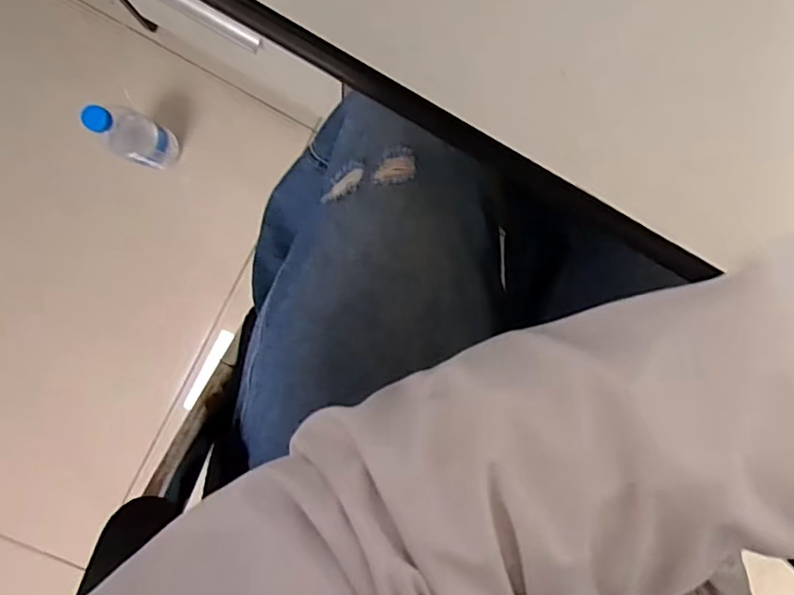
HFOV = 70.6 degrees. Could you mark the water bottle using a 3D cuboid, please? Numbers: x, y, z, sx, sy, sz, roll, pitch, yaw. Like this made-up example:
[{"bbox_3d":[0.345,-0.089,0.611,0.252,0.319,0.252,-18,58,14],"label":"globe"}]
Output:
[{"bbox_3d":[-0.343,-0.209,0.727,0.056,0.210,0.060,-1,96,-6],"label":"water bottle"}]

